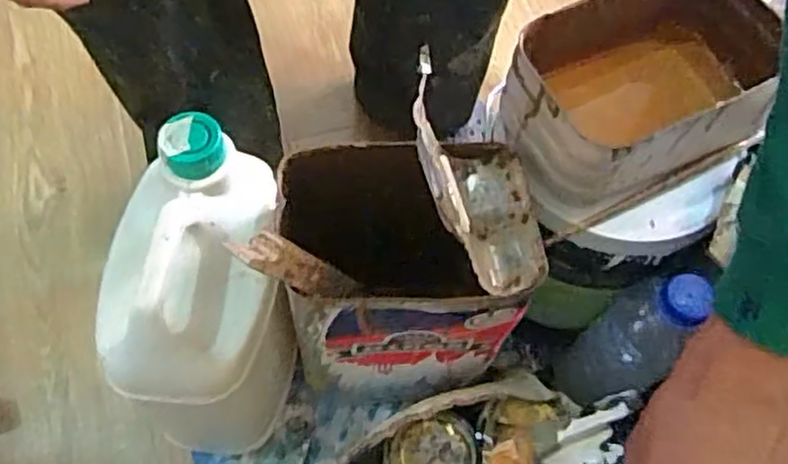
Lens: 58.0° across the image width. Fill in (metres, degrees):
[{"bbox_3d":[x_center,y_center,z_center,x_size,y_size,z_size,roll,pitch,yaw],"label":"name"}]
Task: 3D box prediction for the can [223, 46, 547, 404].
[{"bbox_3d":[0.008,0.034,0.507,0.149,0.242,0.108,-5,62,-6],"label":"can"}]

